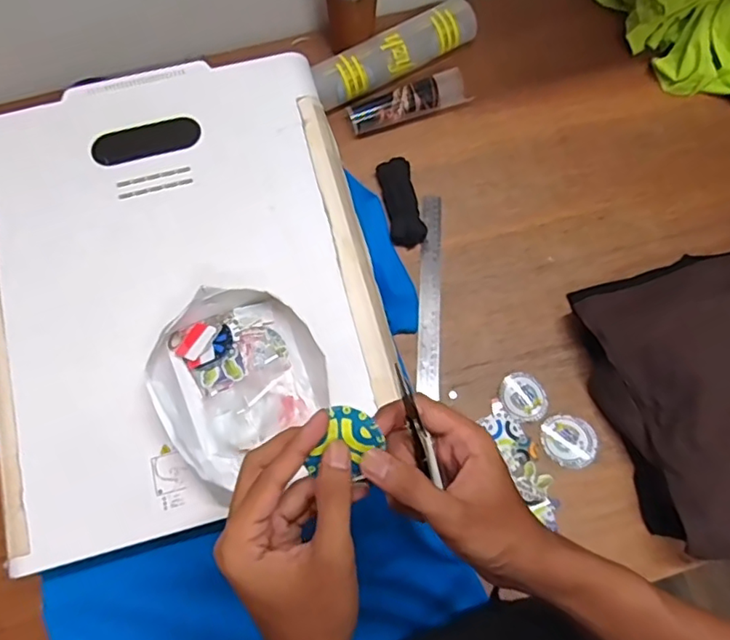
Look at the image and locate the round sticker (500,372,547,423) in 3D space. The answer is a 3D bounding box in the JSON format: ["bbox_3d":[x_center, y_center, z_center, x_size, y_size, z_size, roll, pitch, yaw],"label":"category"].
[{"bbox_3d":[0.204,0.099,0.734,0.054,0.006,0.064,-25,74,-9],"label":"round sticker"}]

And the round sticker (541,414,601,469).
[{"bbox_3d":[0.259,0.151,0.716,0.065,0.005,0.069,0,72,-1],"label":"round sticker"}]

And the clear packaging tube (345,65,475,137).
[{"bbox_3d":[0.064,-0.316,0.842,0.179,0.051,0.042,-22,74,-8],"label":"clear packaging tube"}]

